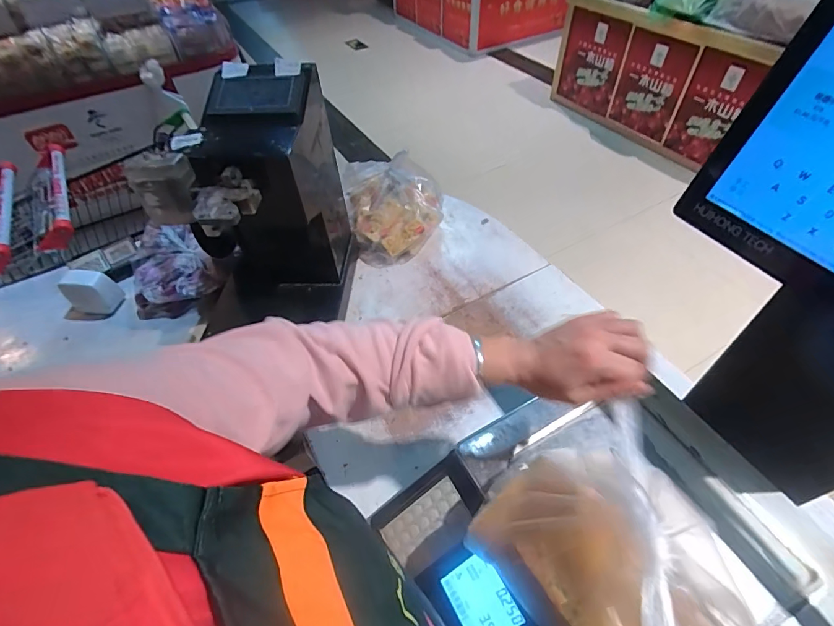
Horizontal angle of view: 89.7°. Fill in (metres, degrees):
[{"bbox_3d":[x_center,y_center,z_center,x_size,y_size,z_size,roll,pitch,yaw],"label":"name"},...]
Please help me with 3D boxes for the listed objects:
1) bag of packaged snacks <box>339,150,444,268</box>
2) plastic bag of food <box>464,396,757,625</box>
[{"bbox_3d":[-0.052,-0.235,0.973,0.226,0.173,0.196,-6,49,-2],"label":"bag of packaged snacks"},{"bbox_3d":[0.157,0.195,0.345,0.139,0.156,0.197,-26,53,-18],"label":"plastic bag of food"}]

